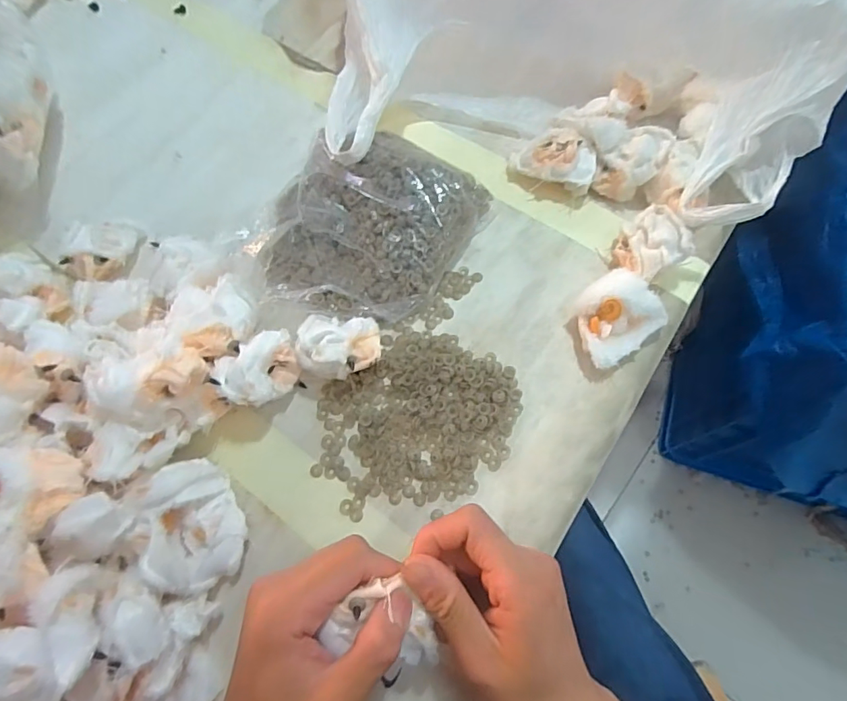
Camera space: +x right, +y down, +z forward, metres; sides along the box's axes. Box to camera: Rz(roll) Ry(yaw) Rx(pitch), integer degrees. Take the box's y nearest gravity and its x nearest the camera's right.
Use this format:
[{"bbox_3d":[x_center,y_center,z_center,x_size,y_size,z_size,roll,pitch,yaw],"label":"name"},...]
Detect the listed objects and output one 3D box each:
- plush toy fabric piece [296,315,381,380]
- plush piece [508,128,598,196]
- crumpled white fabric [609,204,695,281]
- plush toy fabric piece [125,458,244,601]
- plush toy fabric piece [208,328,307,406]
[{"bbox_3d":[-0.060,-0.002,0.353,0.056,0.035,0.045,-2,68,1],"label":"plush toy fabric piece"},{"bbox_3d":[0.113,-0.165,0.419,0.071,0.037,0.043,21,71,10],"label":"plush piece"},{"bbox_3d":[0.175,-0.080,0.372,0.041,0.037,0.045,-1,68,2],"label":"crumpled white fabric"},{"bbox_3d":[-0.146,0.108,0.300,0.054,0.039,0.077,-13,69,-3],"label":"plush toy fabric piece"},{"bbox_3d":[-0.113,0.015,0.346,0.055,0.043,0.041,-36,72,-12],"label":"plush toy fabric piece"}]

